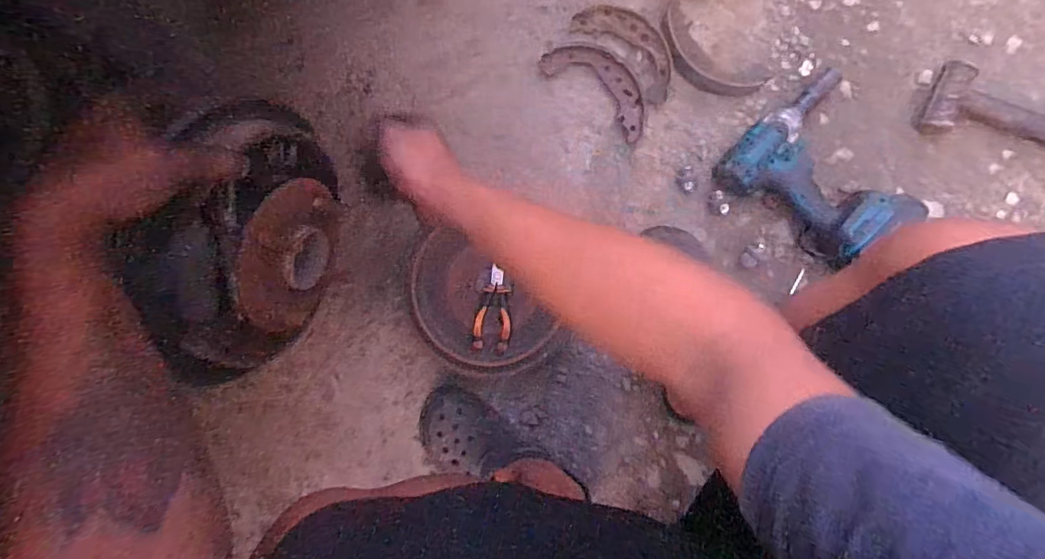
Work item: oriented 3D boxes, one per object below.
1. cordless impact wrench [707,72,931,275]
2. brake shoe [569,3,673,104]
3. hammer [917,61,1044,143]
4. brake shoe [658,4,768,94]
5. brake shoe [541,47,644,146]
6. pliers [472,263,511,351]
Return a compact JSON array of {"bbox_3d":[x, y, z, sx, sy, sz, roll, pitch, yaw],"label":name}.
[{"bbox_3d":[0.399,-0.133,0.684,0.204,0.076,0.221,-35,86,7],"label":"cordless impact wrench"},{"bbox_3d":[0.152,-0.328,0.723,0.168,0.027,0.068,44,96,5],"label":"brake shoe"},{"bbox_3d":[0.705,-0.179,0.670,0.346,0.033,0.094,25,89,6],"label":"hammer"},{"bbox_3d":[0.253,-0.304,0.709,0.169,0.028,0.062,40,96,6],"label":"brake shoe"},{"bbox_3d":[0.112,-0.278,0.726,0.174,0.027,0.071,41,96,6],"label":"brake shoe"},{"bbox_3d":[-0.042,0.041,0.728,0.050,0.014,0.118,3,86,5],"label":"pliers"}]

